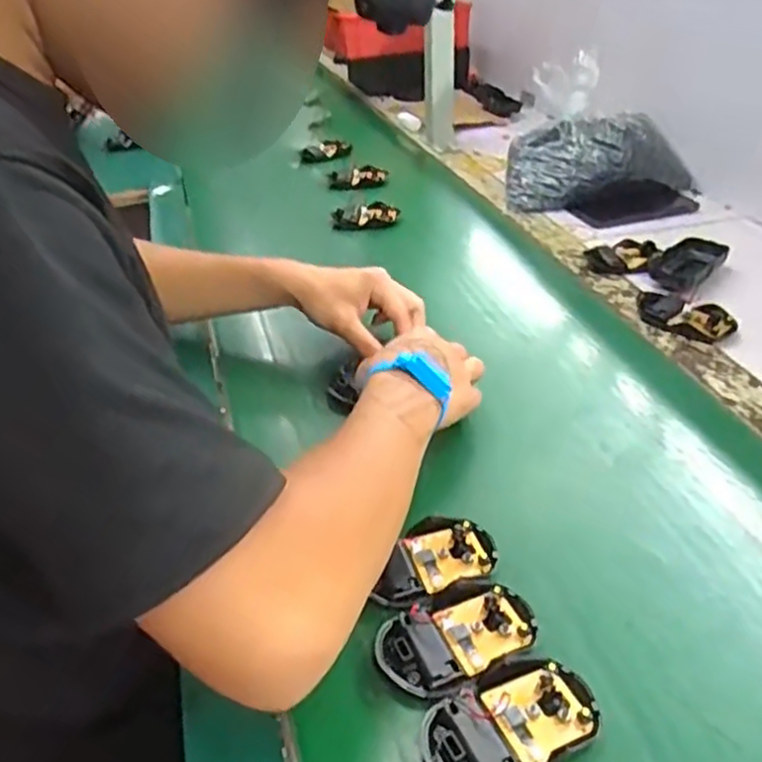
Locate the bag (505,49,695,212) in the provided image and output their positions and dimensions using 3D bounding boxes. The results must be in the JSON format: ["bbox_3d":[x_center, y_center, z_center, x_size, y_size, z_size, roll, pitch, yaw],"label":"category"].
[{"bbox_3d":[0.303,-0.331,0.978,0.251,0.161,0.142,7,32,13],"label":"bag"}]

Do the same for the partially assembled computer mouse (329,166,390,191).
[{"bbox_3d":[-0.034,-0.316,1.125,0.090,0.023,0.042,-6,35,-3],"label":"partially assembled computer mouse"}]

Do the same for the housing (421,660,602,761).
[{"bbox_3d":[0.070,0.181,0.379,0.093,0.013,0.056,-17,37,-19],"label":"housing"}]

